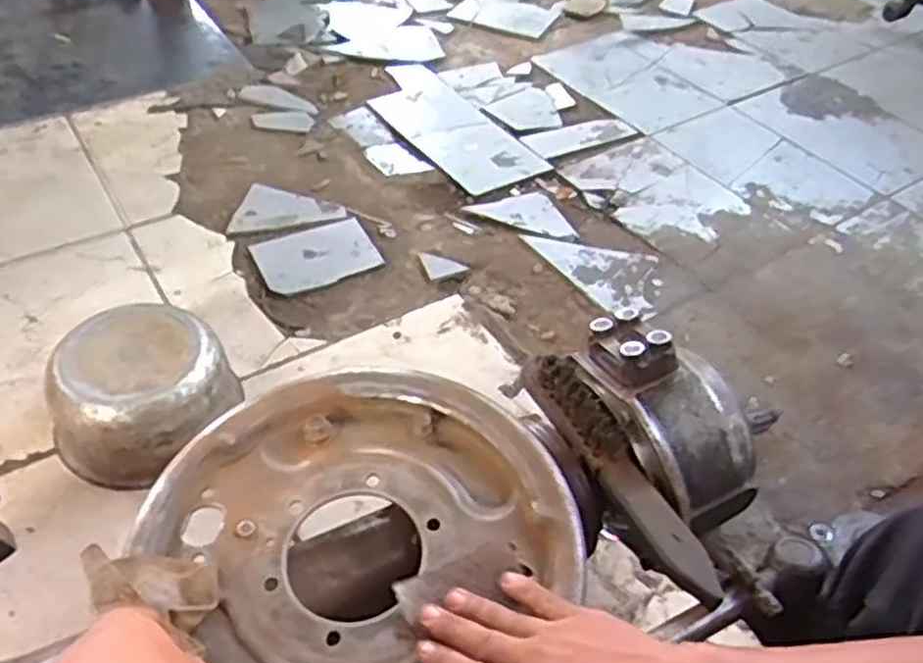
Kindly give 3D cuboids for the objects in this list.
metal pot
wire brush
[{"bbox_3d":[-0.399,0.077,0.975,0.191,0.126,0.214,30,50,21],"label":"metal pot"},{"bbox_3d":[0.121,0.098,0.576,0.037,0.033,0.212,-20,52,-24],"label":"wire brush"}]

